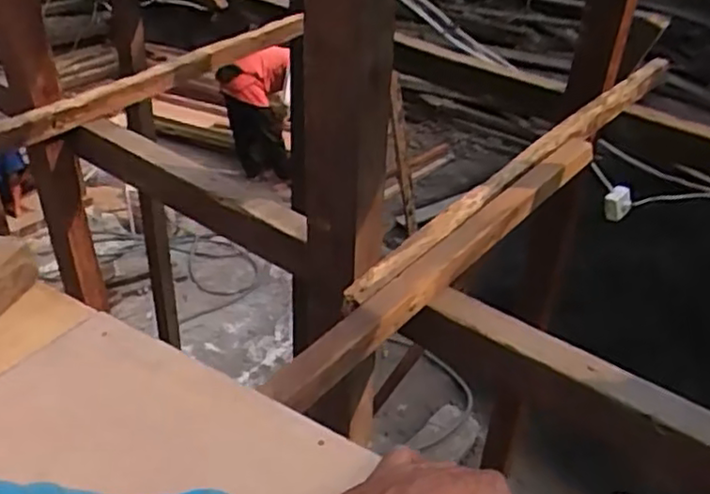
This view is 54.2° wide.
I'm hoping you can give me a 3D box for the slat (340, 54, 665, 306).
[{"bbox_3d":[0.302,-0.154,1.087,0.031,0.035,0.945,27,42,32],"label":"slat"}]

